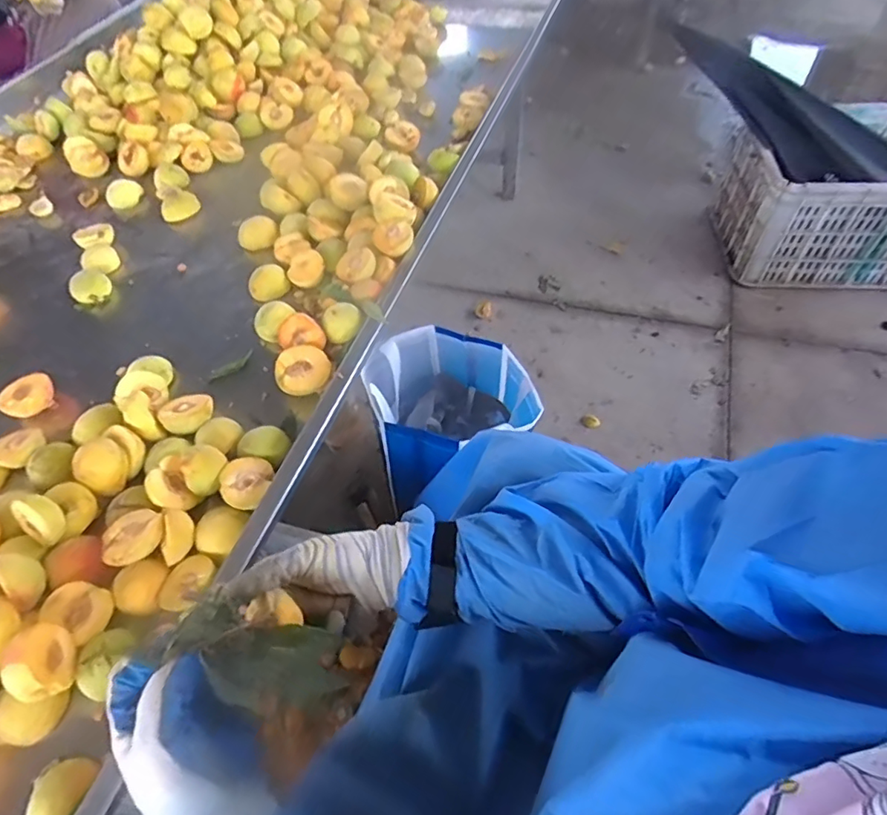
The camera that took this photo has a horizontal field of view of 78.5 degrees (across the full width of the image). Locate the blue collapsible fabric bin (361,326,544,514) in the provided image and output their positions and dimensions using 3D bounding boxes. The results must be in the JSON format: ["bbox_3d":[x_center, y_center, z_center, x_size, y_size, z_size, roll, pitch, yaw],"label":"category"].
[{"bbox_3d":[0.007,0.009,0.883,0.228,0.214,0.228,-1,54,2],"label":"blue collapsible fabric bin"}]

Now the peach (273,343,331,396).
[{"bbox_3d":[-0.178,-0.042,0.692,0.067,0.041,0.073,-1,54,2],"label":"peach"}]

